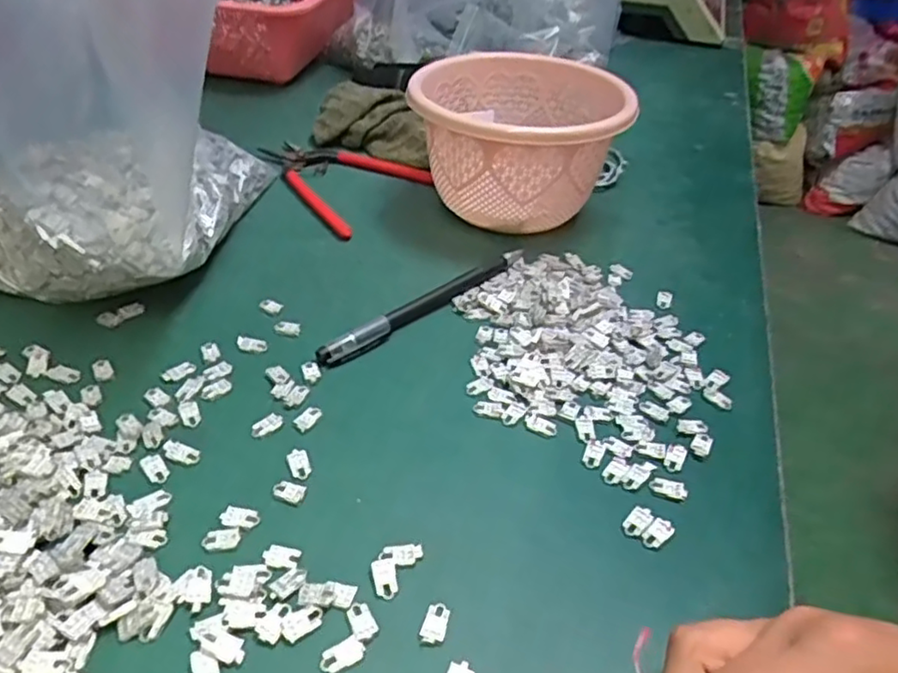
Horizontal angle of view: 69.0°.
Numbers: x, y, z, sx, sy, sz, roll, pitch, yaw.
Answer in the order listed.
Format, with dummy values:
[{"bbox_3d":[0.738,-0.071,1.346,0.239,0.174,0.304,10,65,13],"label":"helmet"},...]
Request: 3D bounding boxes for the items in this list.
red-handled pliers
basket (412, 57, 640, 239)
[{"bbox_3d":[-0.073,-0.124,0.505,0.095,0.011,0.145,-21,45,-27],"label":"red-handled pliers"},{"bbox_3d":[0.047,-0.132,0.460,0.139,0.087,0.140,2,39,-2],"label":"basket"}]

